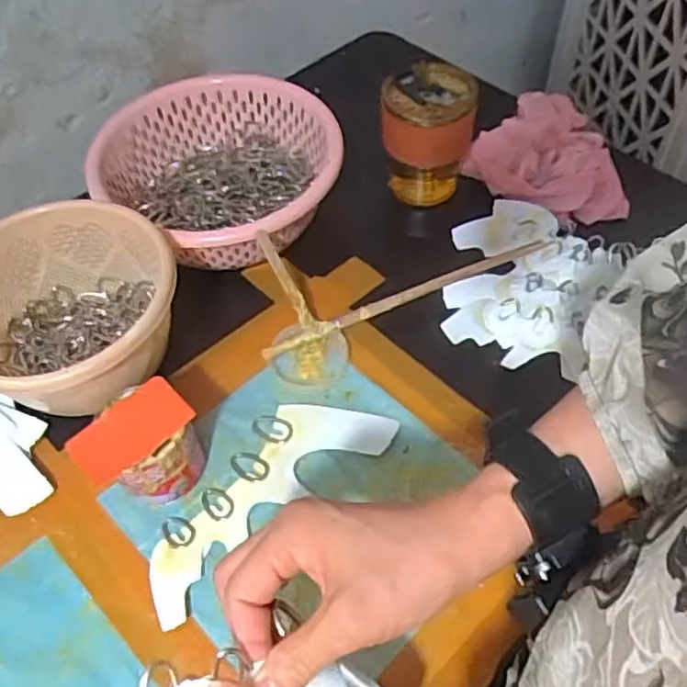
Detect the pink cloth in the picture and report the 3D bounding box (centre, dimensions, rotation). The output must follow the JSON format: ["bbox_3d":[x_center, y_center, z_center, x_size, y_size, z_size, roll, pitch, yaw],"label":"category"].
[{"bbox_3d":[0.214,-0.198,0.666,0.161,0.048,0.157,22,57,17],"label":"pink cloth"}]

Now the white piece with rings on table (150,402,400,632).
[{"bbox_3d":[-0.062,0.109,0.506,0.211,0.006,0.075,-37,62,-21],"label":"white piece with rings on table"}]

